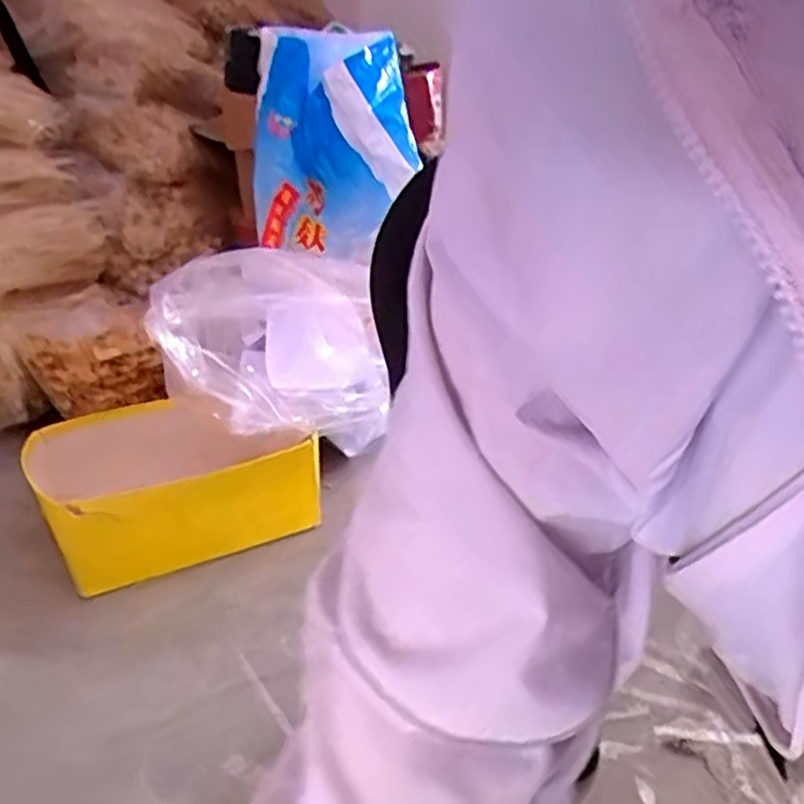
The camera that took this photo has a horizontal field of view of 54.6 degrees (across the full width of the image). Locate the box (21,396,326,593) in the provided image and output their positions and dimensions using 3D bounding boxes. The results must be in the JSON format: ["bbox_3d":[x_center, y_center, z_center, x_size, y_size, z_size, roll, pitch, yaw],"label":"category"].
[{"bbox_3d":[-0.296,0.100,0.995,0.309,0.120,0.237,-16,28,-32],"label":"box"}]

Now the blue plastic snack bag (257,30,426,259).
[{"bbox_3d":[-0.109,-0.411,1.245,0.245,0.323,0.131,-2,25,-7],"label":"blue plastic snack bag"}]

